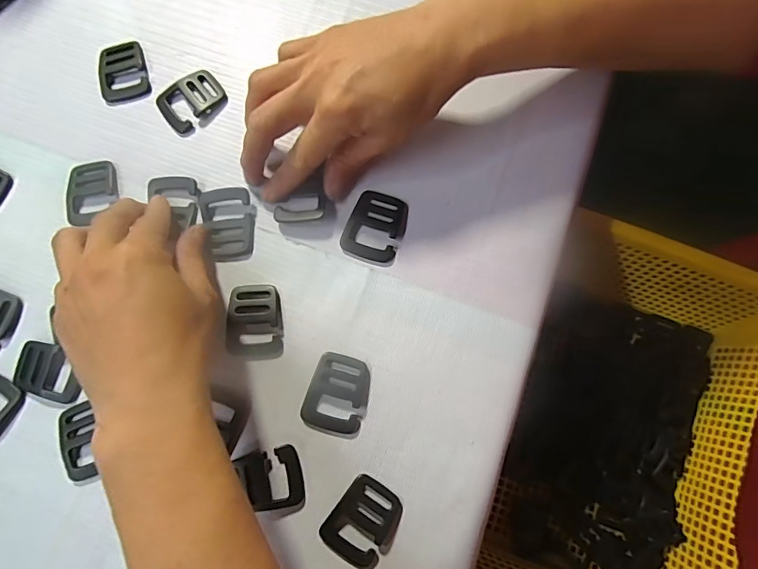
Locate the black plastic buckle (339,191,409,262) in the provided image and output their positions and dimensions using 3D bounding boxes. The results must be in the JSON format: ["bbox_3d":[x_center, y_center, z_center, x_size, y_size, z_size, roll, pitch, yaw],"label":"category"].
[{"bbox_3d":[-0.002,-0.037,0.276,0.034,0.004,0.043,20,80,5],"label":"black plastic buckle"}]

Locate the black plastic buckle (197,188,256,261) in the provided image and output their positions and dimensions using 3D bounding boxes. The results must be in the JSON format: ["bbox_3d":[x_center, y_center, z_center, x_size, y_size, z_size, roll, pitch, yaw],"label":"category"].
[{"bbox_3d":[-0.096,-0.038,0.278,0.032,0.008,0.045,-8,79,0],"label":"black plastic buckle"}]

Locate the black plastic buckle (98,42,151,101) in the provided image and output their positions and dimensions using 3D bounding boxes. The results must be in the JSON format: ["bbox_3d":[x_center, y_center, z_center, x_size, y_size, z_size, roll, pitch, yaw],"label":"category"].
[{"bbox_3d":[-0.177,-0.146,0.304,0.032,0.006,0.043,-17,79,-2],"label":"black plastic buckle"}]

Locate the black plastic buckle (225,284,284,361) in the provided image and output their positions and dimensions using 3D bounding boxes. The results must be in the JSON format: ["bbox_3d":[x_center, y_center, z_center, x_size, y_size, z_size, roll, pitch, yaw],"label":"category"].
[{"bbox_3d":[-0.076,0.022,0.268,0.033,0.005,0.045,-2,79,1],"label":"black plastic buckle"}]

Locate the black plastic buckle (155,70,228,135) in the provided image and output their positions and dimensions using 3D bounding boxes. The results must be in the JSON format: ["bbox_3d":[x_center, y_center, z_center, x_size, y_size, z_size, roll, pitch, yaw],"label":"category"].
[{"bbox_3d":[-0.126,-0.125,0.298,0.043,0.005,0.032,-37,80,-6],"label":"black plastic buckle"}]

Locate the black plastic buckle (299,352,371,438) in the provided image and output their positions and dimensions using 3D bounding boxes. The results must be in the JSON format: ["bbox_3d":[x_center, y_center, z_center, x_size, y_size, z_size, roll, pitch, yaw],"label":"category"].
[{"bbox_3d":[-0.024,0.064,0.258,0.035,0.005,0.045,17,80,4],"label":"black plastic buckle"}]

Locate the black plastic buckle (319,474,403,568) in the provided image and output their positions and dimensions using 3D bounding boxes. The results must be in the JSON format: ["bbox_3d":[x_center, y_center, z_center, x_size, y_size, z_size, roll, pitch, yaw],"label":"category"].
[{"bbox_3d":[-0.008,0.133,0.246,0.036,0.004,0.045,36,82,8],"label":"black plastic buckle"}]

